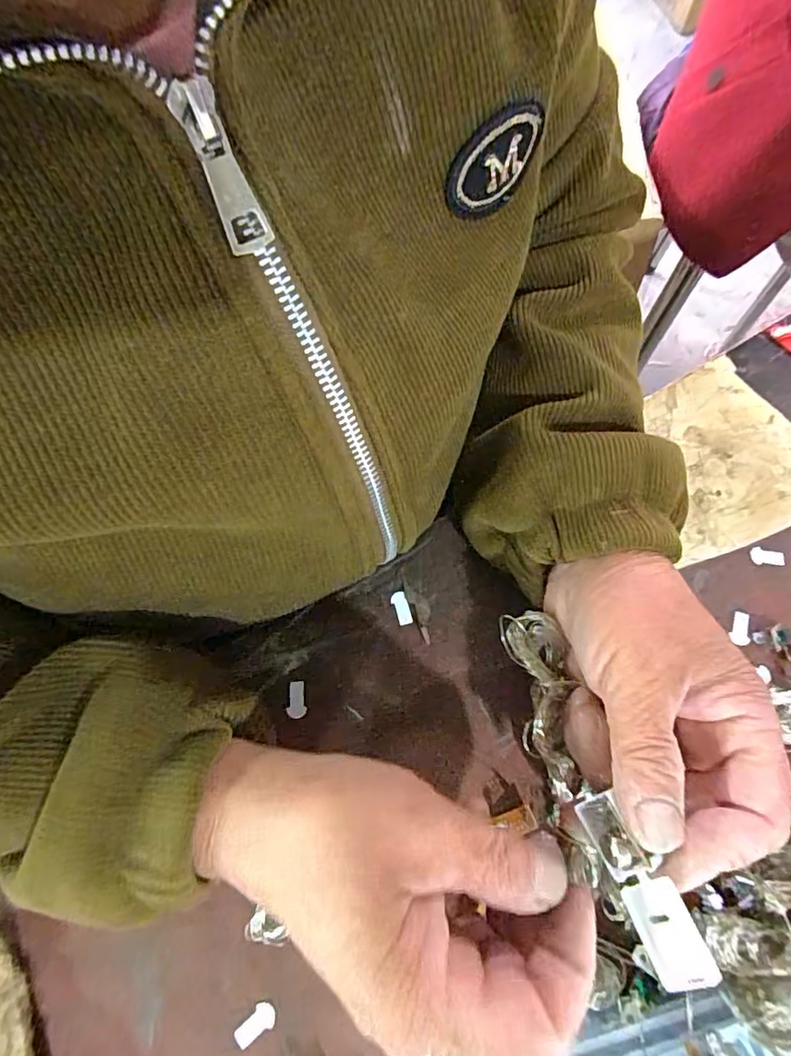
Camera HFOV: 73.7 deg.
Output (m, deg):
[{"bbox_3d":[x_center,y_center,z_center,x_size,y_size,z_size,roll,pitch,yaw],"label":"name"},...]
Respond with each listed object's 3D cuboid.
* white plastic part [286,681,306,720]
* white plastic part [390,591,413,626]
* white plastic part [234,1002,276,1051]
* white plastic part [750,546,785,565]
[{"bbox_3d":[-0.049,0.085,0.262,0.009,0.004,0.018,-6,71,-3],"label":"white plastic part"},{"bbox_3d":[0.003,0.042,0.277,0.008,0.004,0.018,-22,73,-8],"label":"white plastic part"},{"bbox_3d":[-0.059,0.208,0.220,0.018,0.004,0.009,-39,76,-12],"label":"white plastic part"},{"bbox_3d":[0.205,0.016,0.292,0.016,0.005,0.009,12,71,4],"label":"white plastic part"}]

